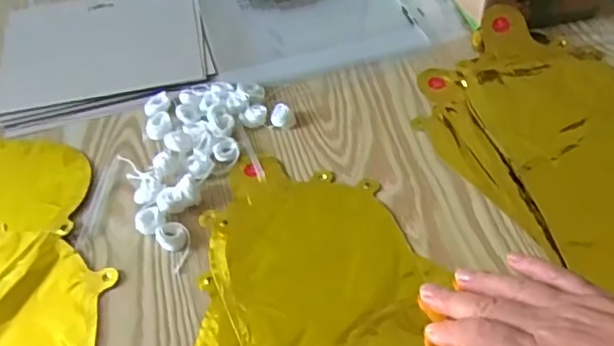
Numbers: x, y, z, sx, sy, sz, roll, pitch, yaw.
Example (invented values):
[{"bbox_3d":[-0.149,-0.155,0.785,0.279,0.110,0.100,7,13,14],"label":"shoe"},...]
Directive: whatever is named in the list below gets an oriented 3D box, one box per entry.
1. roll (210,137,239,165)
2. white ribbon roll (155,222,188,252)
[{"bbox_3d":[-0.065,-0.017,0.471,0.022,0.008,0.023,-3,46,3],"label":"roll"},{"bbox_3d":[-0.095,0.045,0.417,0.020,0.012,0.020,-3,46,3],"label":"white ribbon roll"}]

